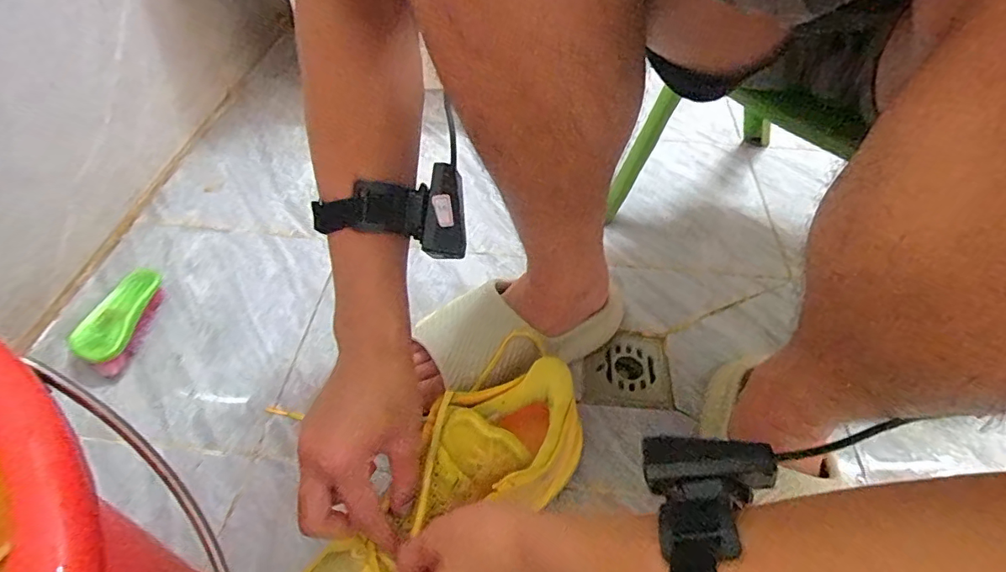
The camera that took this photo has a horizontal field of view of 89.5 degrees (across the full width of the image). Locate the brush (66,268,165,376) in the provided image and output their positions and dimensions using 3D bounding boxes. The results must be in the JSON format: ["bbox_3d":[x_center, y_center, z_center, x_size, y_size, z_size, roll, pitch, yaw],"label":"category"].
[{"bbox_3d":[-0.444,0.032,0.596,0.048,0.040,0.143,2,52,-2],"label":"brush"}]

